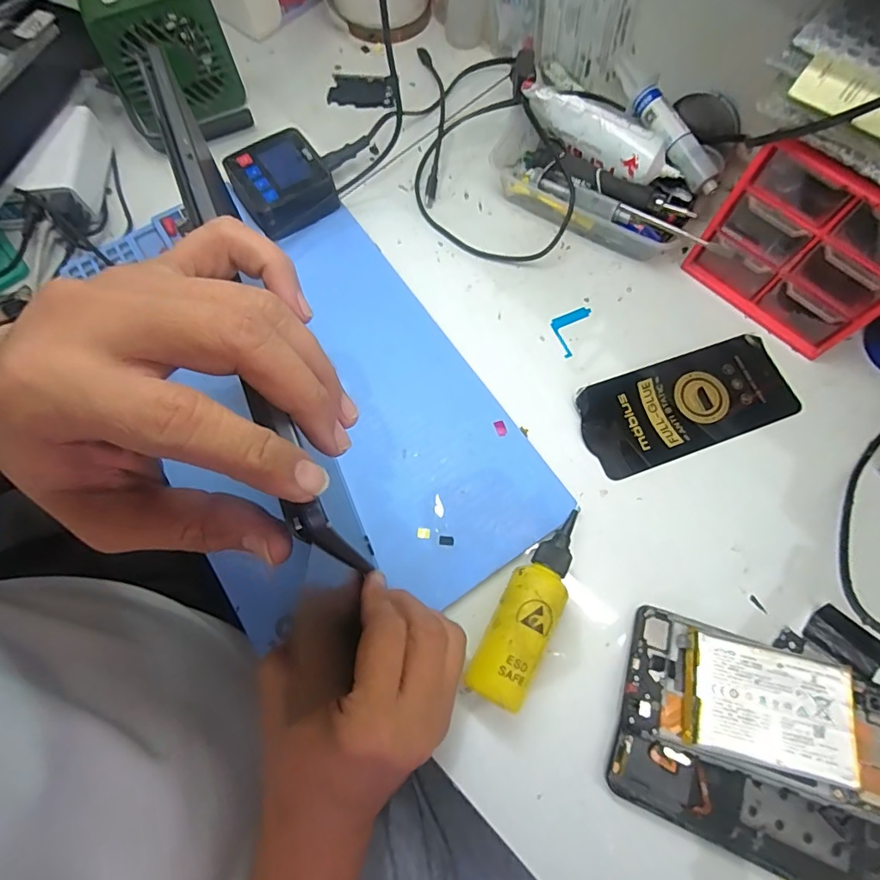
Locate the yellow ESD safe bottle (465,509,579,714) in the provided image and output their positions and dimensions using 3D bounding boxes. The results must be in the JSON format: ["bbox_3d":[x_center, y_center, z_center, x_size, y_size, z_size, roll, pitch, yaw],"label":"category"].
[{"bbox_3d":[0.055,0.099,0.302,0.033,0.033,0.115,27,73,10],"label":"yellow ESD safe bottle"}]

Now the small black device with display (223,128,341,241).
[{"bbox_3d":[-0.128,-0.209,0.409,0.070,0.038,0.073,-32,73,-11],"label":"small black device with display"}]

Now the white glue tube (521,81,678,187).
[{"bbox_3d":[0.125,-0.243,0.389,0.127,0.028,0.031,40,75,13],"label":"white glue tube"}]

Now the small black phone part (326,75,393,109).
[{"bbox_3d":[-0.072,-0.333,0.474,0.065,0.007,0.040,8,69,11],"label":"small black phone part"}]

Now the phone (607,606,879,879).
[{"bbox_3d":[0.186,0.175,0.285,0.161,0.017,0.116,20,71,7],"label":"phone"}]

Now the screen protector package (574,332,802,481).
[{"bbox_3d":[0.181,-0.028,0.365,0.159,0.007,0.071,-19,71,-6],"label":"screen protector package"}]

